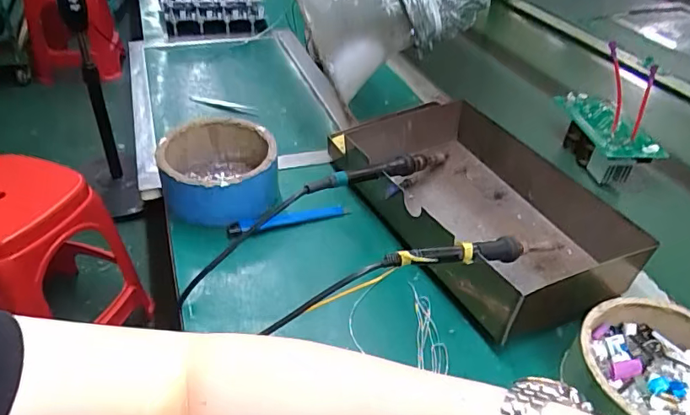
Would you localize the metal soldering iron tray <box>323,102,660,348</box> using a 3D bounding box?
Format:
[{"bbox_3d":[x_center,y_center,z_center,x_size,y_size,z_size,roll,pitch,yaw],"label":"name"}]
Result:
[{"bbox_3d":[0.141,-0.020,0.521,0.195,0.080,0.311,-15,43,-23],"label":"metal soldering iron tray"}]

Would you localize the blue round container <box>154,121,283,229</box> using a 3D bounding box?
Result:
[{"bbox_3d":[-0.140,-0.041,0.553,0.117,0.066,0.143,-8,41,-15],"label":"blue round container"}]

